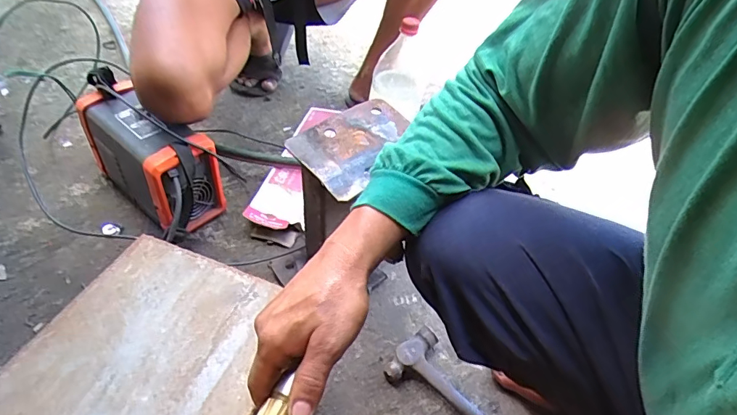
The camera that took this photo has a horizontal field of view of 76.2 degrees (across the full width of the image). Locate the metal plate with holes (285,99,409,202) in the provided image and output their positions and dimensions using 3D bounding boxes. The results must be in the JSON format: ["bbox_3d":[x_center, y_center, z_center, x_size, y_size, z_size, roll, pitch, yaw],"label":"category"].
[{"bbox_3d":[-0.011,-0.083,0.612,0.160,0.010,0.120,-32,60,-28],"label":"metal plate with holes"}]

